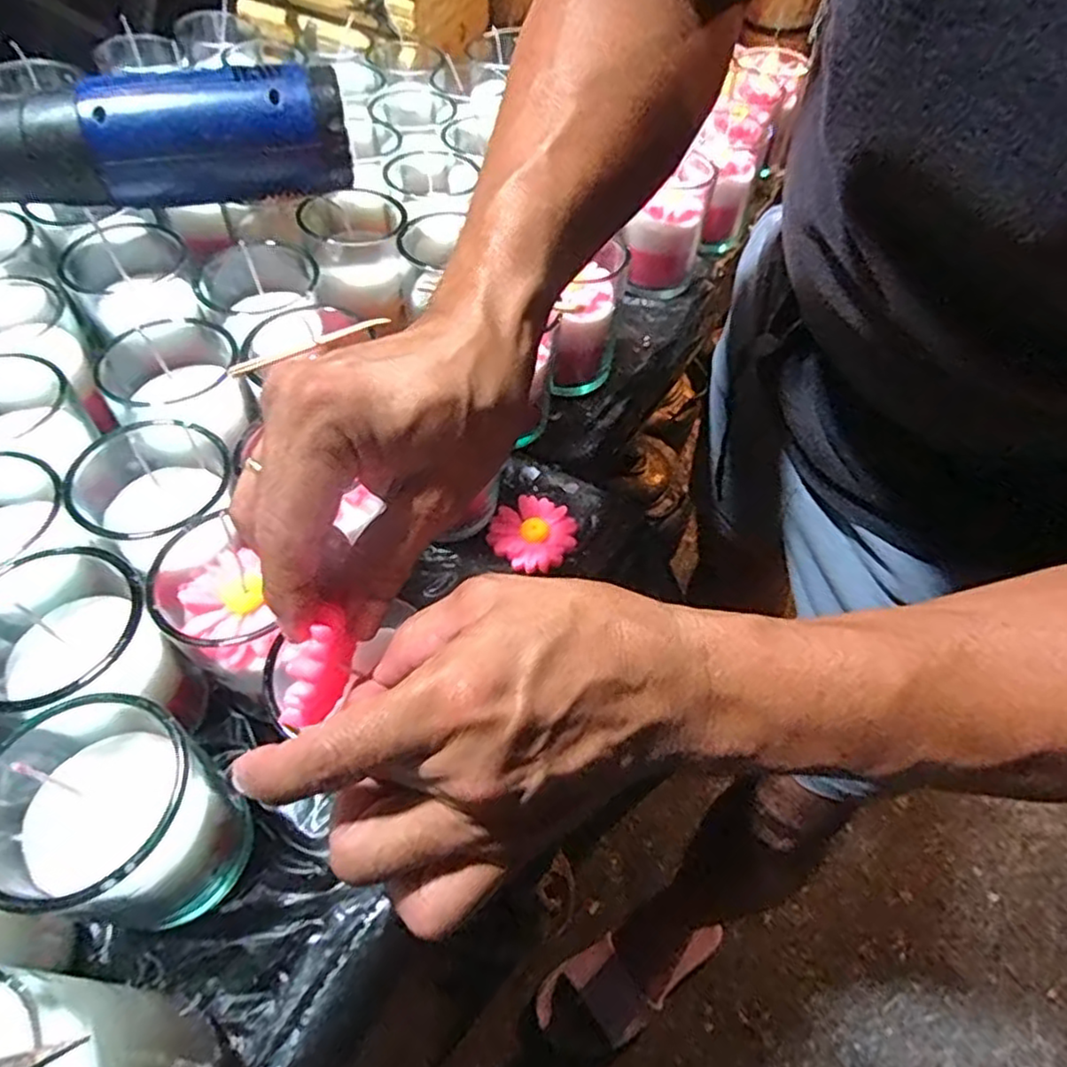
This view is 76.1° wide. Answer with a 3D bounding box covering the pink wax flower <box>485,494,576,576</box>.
[{"bbox_3d":[0.000,-0.001,0.418,0.048,0.006,0.051,2,56,-3],"label":"pink wax flower"}]

